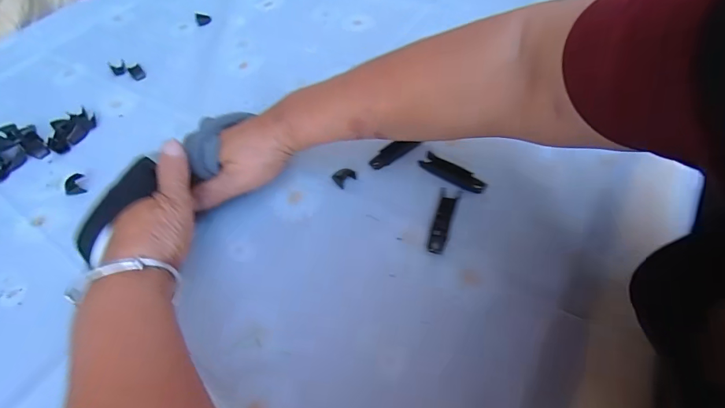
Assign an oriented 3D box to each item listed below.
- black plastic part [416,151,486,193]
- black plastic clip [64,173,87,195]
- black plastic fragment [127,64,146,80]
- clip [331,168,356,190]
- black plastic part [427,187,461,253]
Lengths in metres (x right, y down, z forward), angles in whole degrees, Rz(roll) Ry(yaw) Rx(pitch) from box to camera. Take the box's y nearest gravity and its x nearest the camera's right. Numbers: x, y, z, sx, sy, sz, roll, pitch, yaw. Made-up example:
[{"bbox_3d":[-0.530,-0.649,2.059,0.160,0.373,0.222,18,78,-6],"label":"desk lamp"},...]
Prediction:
[{"bbox_3d":[0.084,-0.029,0.344,0.063,0.006,0.016,30,62,25],"label":"black plastic part"},{"bbox_3d":[-0.300,-0.021,0.386,0.020,0.011,0.023,-20,54,-9],"label":"black plastic clip"},{"bbox_3d":[-0.308,-0.180,0.508,0.017,0.006,0.033,-32,57,-17],"label":"black plastic fragment"},{"bbox_3d":[-0.017,-0.027,0.355,0.021,0.007,0.020,-20,54,-9],"label":"clip"},{"bbox_3d":[0.068,0.014,0.317,0.015,0.004,0.065,15,56,16],"label":"black plastic part"}]

